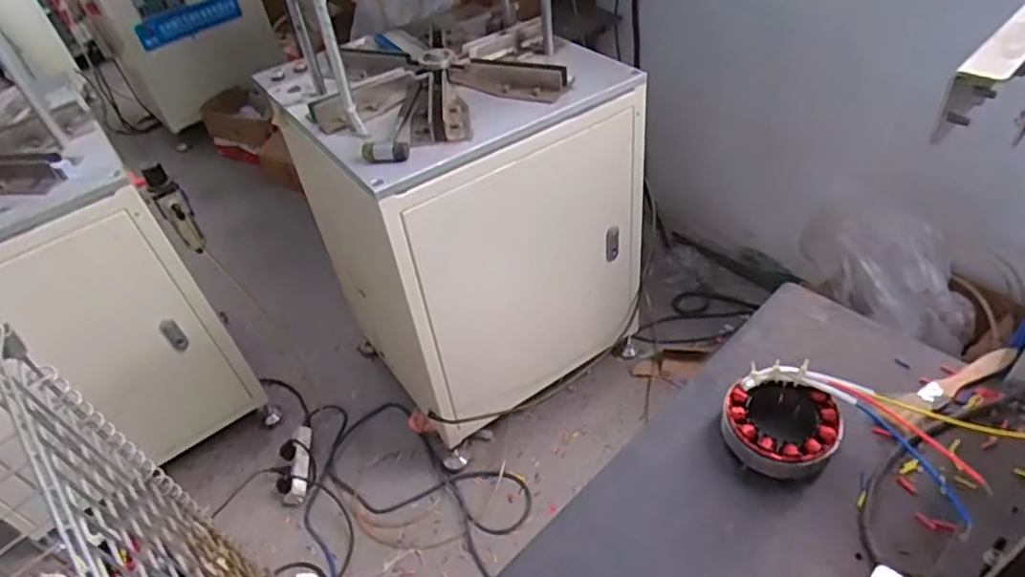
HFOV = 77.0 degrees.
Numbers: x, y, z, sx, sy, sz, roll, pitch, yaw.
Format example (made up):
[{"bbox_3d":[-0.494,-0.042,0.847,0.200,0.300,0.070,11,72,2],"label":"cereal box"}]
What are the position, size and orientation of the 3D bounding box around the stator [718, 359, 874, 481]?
[{"bbox_3d":[0.221,0.105,0.525,0.089,0.049,0.084,-5,44,5],"label":"stator"}]

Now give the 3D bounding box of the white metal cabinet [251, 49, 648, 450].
[{"bbox_3d":[-0.096,-0.150,1.417,0.565,0.649,0.529,-28,47,-19],"label":"white metal cabinet"}]

